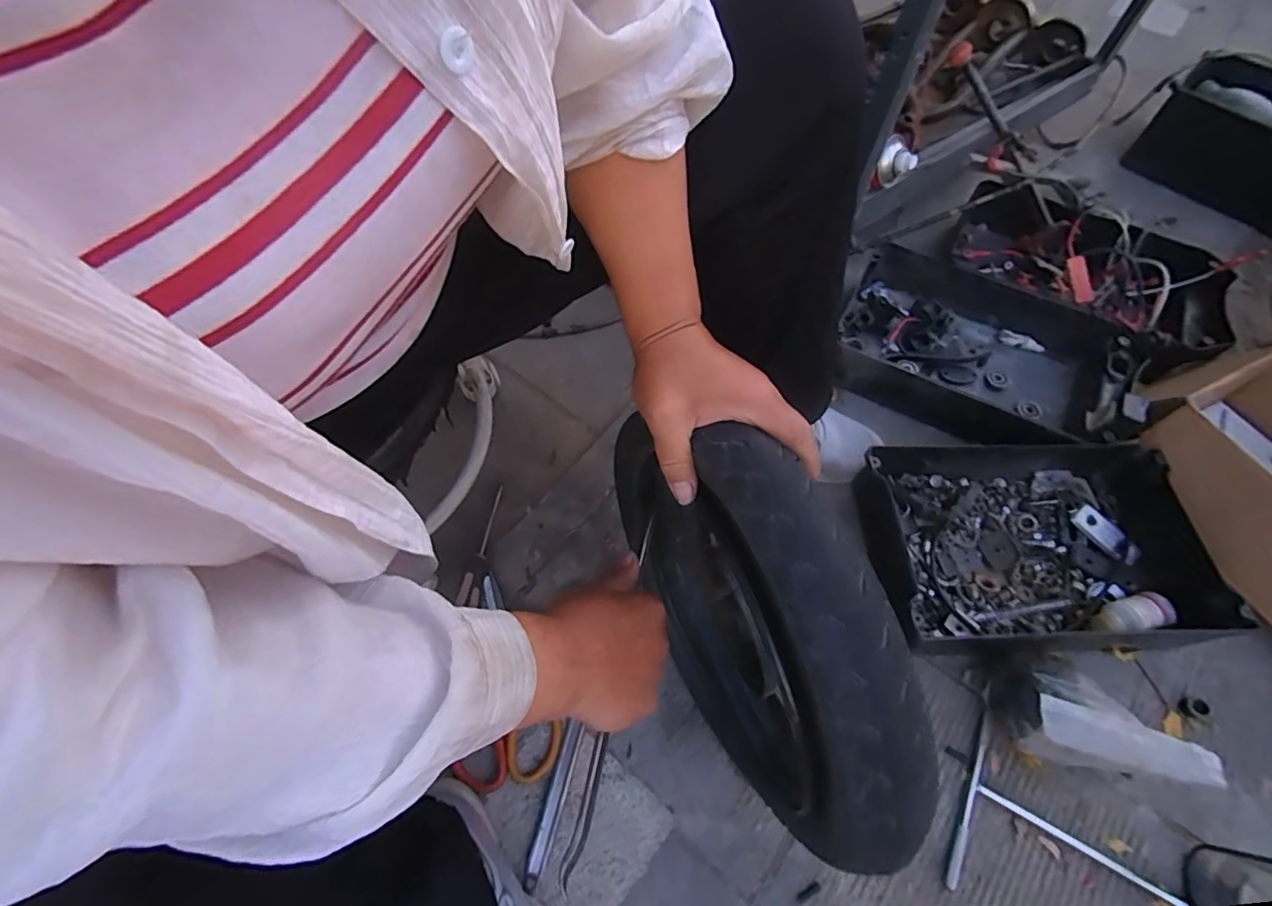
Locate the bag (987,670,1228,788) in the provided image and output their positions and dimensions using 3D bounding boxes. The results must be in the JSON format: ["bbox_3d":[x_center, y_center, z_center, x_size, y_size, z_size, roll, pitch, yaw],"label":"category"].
[{"bbox_3d":[0.399,0.239,0.521,0.133,0.126,0.085,12,61,4],"label":"bag"}]

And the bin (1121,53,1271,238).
[{"bbox_3d":[1.060,-0.528,0.959,0.218,0.154,0.324,-39,69,-21],"label":"bin"}]

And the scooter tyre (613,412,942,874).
[{"bbox_3d":[0.078,0.128,0.431,0.061,0.348,0.301,-23,64,-14],"label":"scooter tyre"}]

